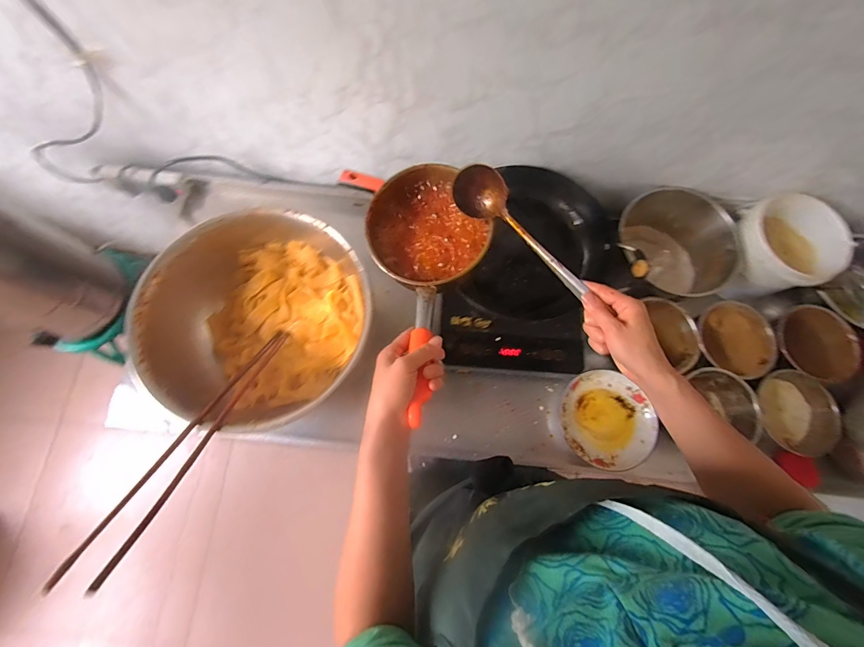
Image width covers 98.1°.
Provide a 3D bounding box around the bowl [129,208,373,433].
[{"bbox_3d":[-0.303,-0.003,0.706,0.374,0.169,0.363,1,74,-2],"label":"bowl"}]

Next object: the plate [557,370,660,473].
[{"bbox_3d":[0.349,0.188,0.742,0.184,0.019,0.181,1,74,-2],"label":"plate"}]

